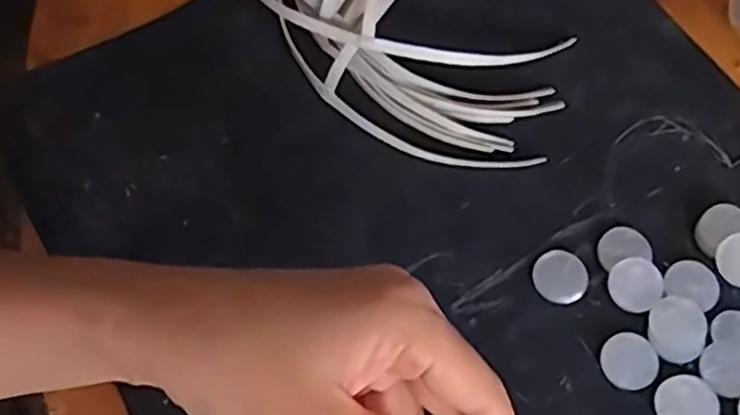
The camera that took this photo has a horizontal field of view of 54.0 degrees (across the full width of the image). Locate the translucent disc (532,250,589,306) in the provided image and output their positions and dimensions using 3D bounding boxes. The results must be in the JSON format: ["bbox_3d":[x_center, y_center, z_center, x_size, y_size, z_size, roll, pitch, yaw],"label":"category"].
[{"bbox_3d":[0.091,0.033,0.345,0.025,0.004,0.025,1,67,-2],"label":"translucent disc"}]

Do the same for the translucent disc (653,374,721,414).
[{"bbox_3d":[0.140,0.087,0.321,0.028,0.004,0.025,-15,69,-8],"label":"translucent disc"}]

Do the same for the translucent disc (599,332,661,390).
[{"bbox_3d":[0.118,0.070,0.329,0.025,0.004,0.025,1,67,-2],"label":"translucent disc"}]

